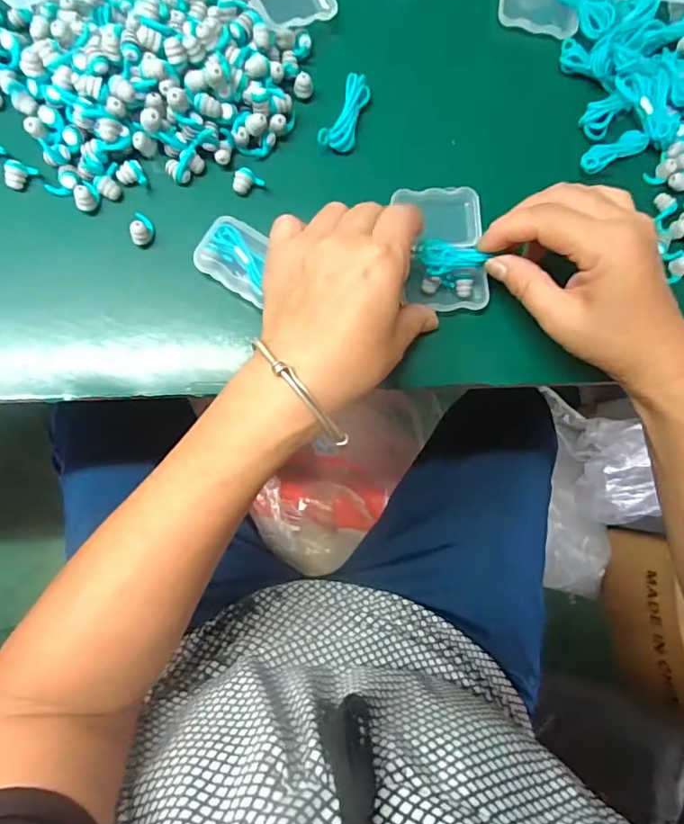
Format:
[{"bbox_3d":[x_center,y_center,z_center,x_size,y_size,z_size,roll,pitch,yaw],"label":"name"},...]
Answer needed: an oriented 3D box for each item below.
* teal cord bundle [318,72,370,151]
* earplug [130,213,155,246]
[{"bbox_3d":[0.003,-0.182,0.326,0.020,0.018,0.048,26,81,-4],"label":"teal cord bundle"},{"bbox_3d":[-0.114,-0.105,0.301,0.010,0.015,0.019,4,83,-7],"label":"earplug"}]

